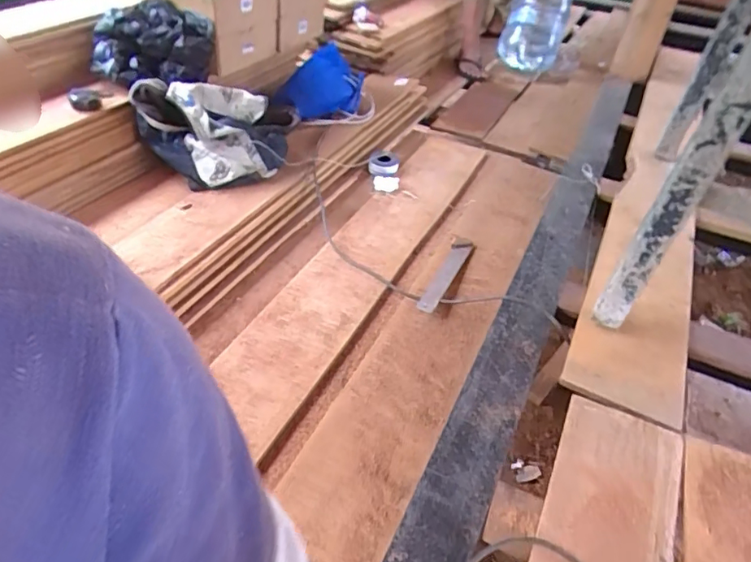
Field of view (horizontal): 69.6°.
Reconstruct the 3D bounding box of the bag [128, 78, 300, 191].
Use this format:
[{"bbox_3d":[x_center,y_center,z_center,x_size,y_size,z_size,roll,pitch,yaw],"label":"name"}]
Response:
[{"bbox_3d":[-0.381,-0.370,1.319,0.371,0.196,0.222,-10,43,-17],"label":"bag"}]

